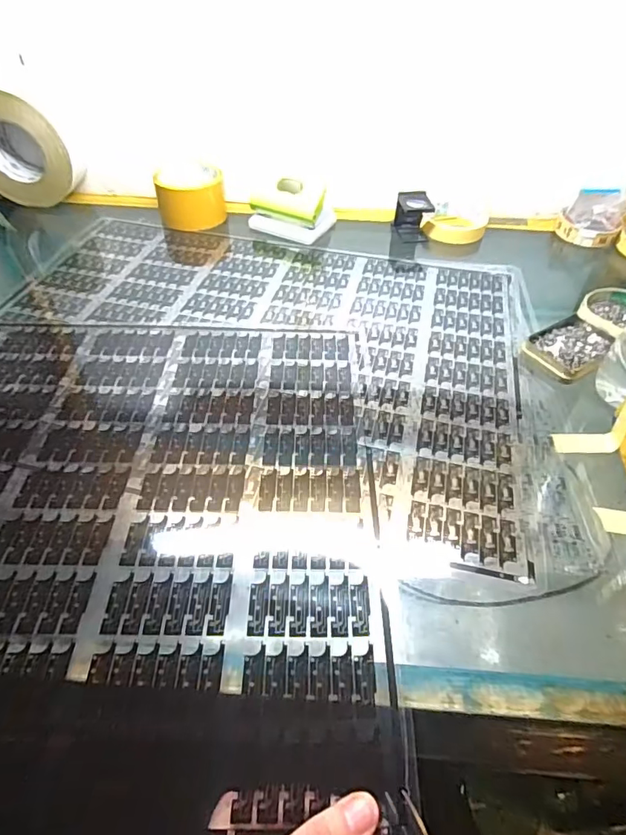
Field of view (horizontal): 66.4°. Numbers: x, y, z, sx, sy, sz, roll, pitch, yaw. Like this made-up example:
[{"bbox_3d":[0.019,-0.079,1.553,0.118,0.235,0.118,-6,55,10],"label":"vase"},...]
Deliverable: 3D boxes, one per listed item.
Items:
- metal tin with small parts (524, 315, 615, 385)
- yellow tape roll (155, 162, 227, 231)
[{"bbox_3d":[0.258,-0.071,0.477,0.096,0.020,0.064,-31,55,-27],"label":"metal tin with small parts"},{"bbox_3d":[-0.164,-0.303,0.650,0.085,0.063,0.085,-9,48,-10],"label":"yellow tape roll"}]

